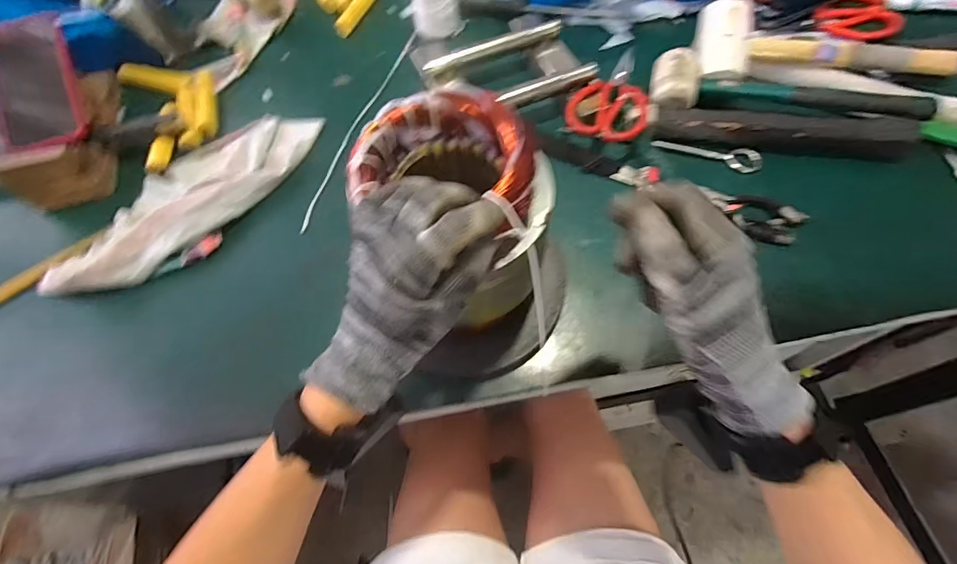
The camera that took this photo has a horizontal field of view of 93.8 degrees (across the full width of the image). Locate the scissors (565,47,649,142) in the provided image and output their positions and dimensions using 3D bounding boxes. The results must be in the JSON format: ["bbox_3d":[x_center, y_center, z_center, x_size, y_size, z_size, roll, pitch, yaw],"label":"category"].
[{"bbox_3d":[0.162,-0.223,0.530,0.086,0.028,0.159,21,66,13],"label":"scissors"}]

